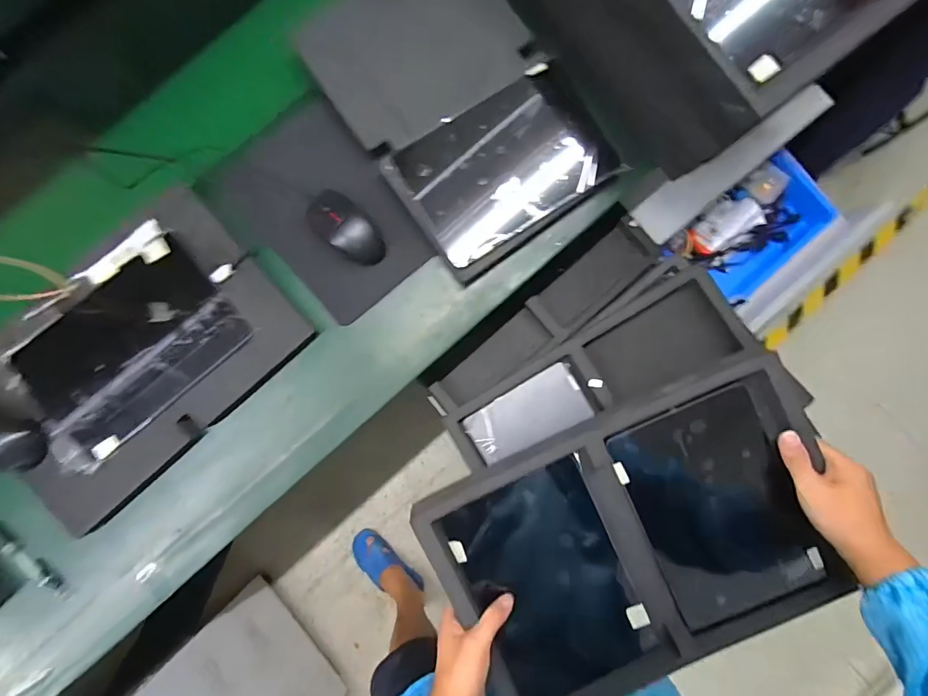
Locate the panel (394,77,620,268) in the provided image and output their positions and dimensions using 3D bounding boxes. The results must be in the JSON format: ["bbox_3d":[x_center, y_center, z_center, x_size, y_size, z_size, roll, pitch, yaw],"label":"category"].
[{"bbox_3d":[0.049,-0.230,0.544,0.232,0.012,0.162,-31,94,0],"label":"panel"}]

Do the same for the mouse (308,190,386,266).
[{"bbox_3d":[-0.157,-0.159,0.560,0.119,0.032,0.060,44,88,3],"label":"mouse"}]

